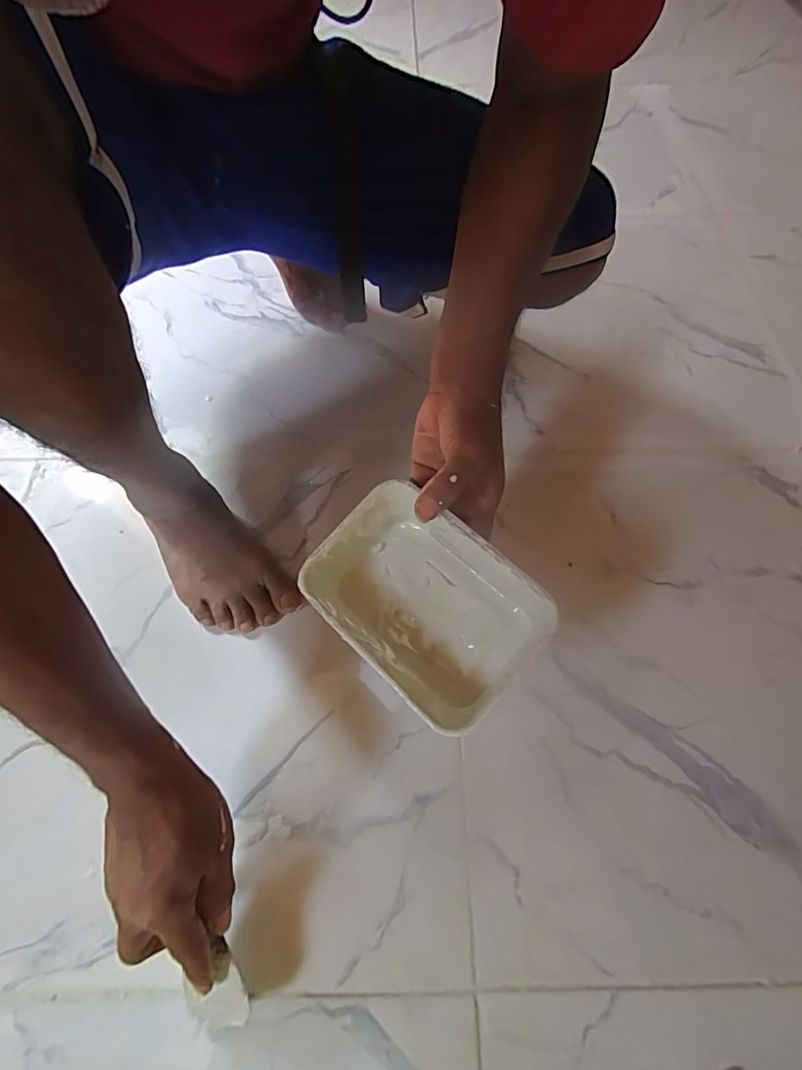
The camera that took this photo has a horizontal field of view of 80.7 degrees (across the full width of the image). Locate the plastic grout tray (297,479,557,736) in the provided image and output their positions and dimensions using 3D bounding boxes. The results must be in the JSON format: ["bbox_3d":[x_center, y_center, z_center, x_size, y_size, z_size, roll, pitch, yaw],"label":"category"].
[{"bbox_3d":[0.016,0.050,0.362,0.170,0.058,0.119,40,83,20],"label":"plastic grout tray"}]

